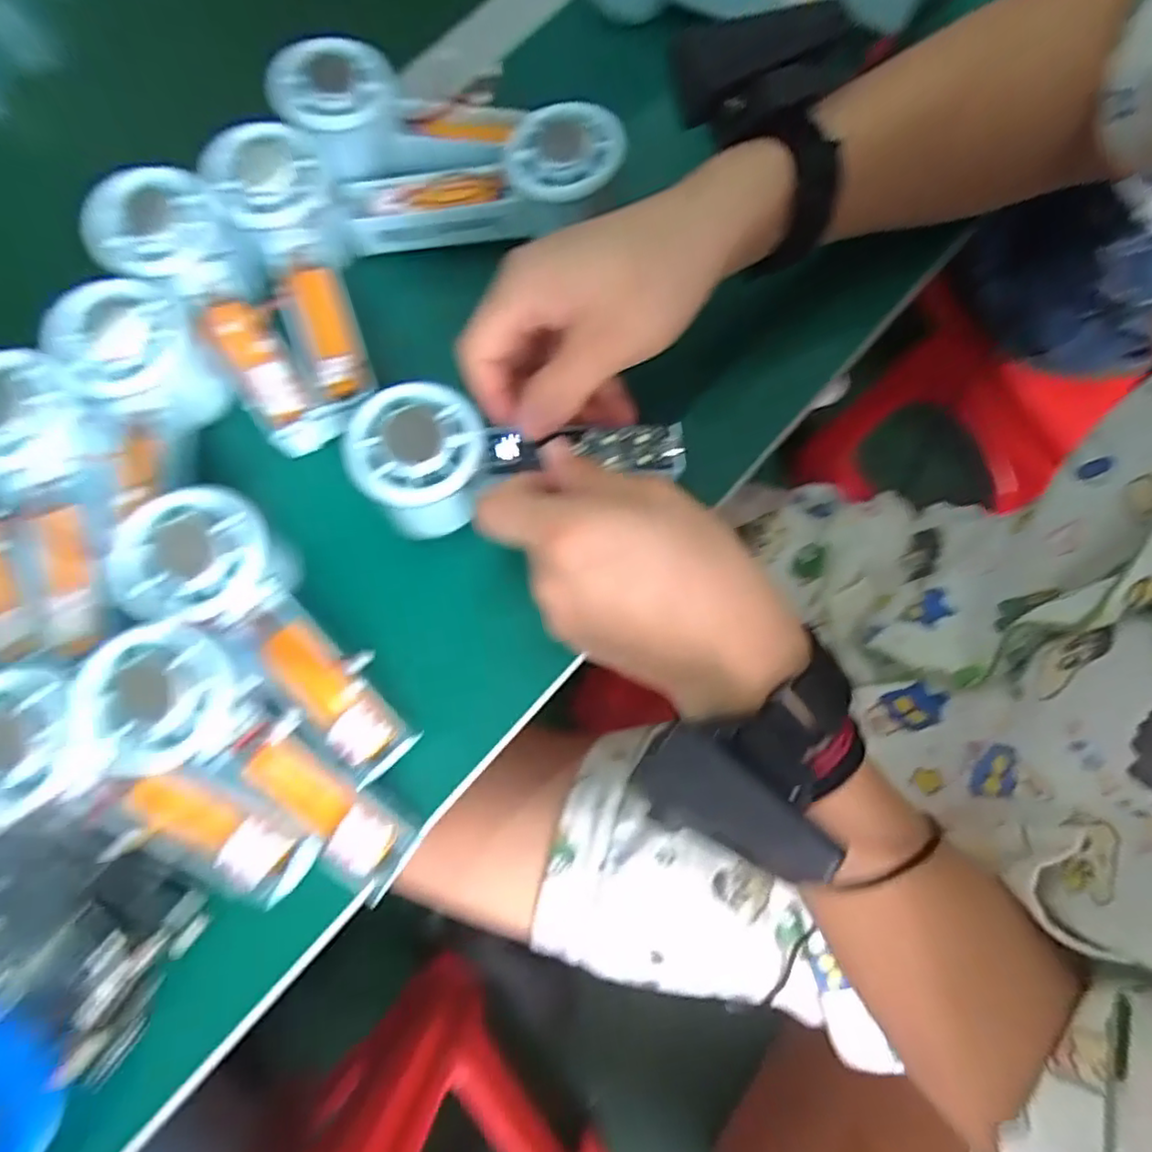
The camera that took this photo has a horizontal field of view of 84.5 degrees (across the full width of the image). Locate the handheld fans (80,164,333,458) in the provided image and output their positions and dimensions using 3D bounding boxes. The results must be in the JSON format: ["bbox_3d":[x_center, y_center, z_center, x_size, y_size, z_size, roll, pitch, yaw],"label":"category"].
[{"bbox_3d":[-0.181,-0.132,0.325,0.060,0.035,0.148,-31,92,-7],"label":"handheld fans"}]

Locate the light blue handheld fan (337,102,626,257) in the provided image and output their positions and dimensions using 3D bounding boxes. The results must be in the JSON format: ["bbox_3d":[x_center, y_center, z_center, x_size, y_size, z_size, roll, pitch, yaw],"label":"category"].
[{"bbox_3d":[-0.049,-0.207,0.343,0.154,0.040,0.069,-7,75,17],"label":"light blue handheld fan"}]

